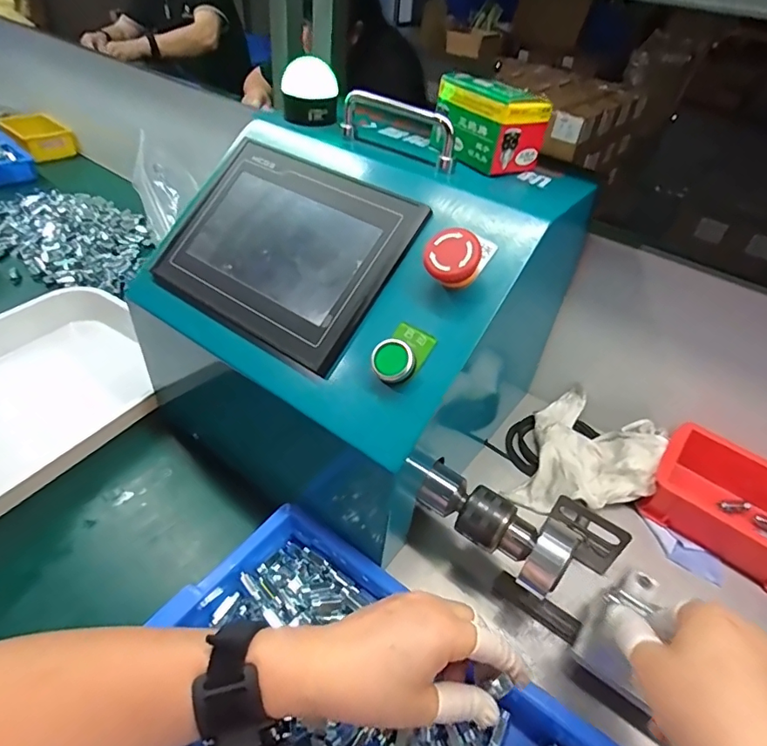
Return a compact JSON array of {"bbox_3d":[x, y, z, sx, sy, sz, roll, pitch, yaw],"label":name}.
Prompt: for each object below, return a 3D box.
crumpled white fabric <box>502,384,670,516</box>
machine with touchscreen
[{"bbox_3d":[0.205,0.077,0.491,0.120,0.043,0.158,27,46,21],"label":"crumpled white fabric"},{"bbox_3d":[-0.026,-0.068,0.470,0.296,0.250,0.305,30,47,24],"label":"machine with touchscreen"}]

